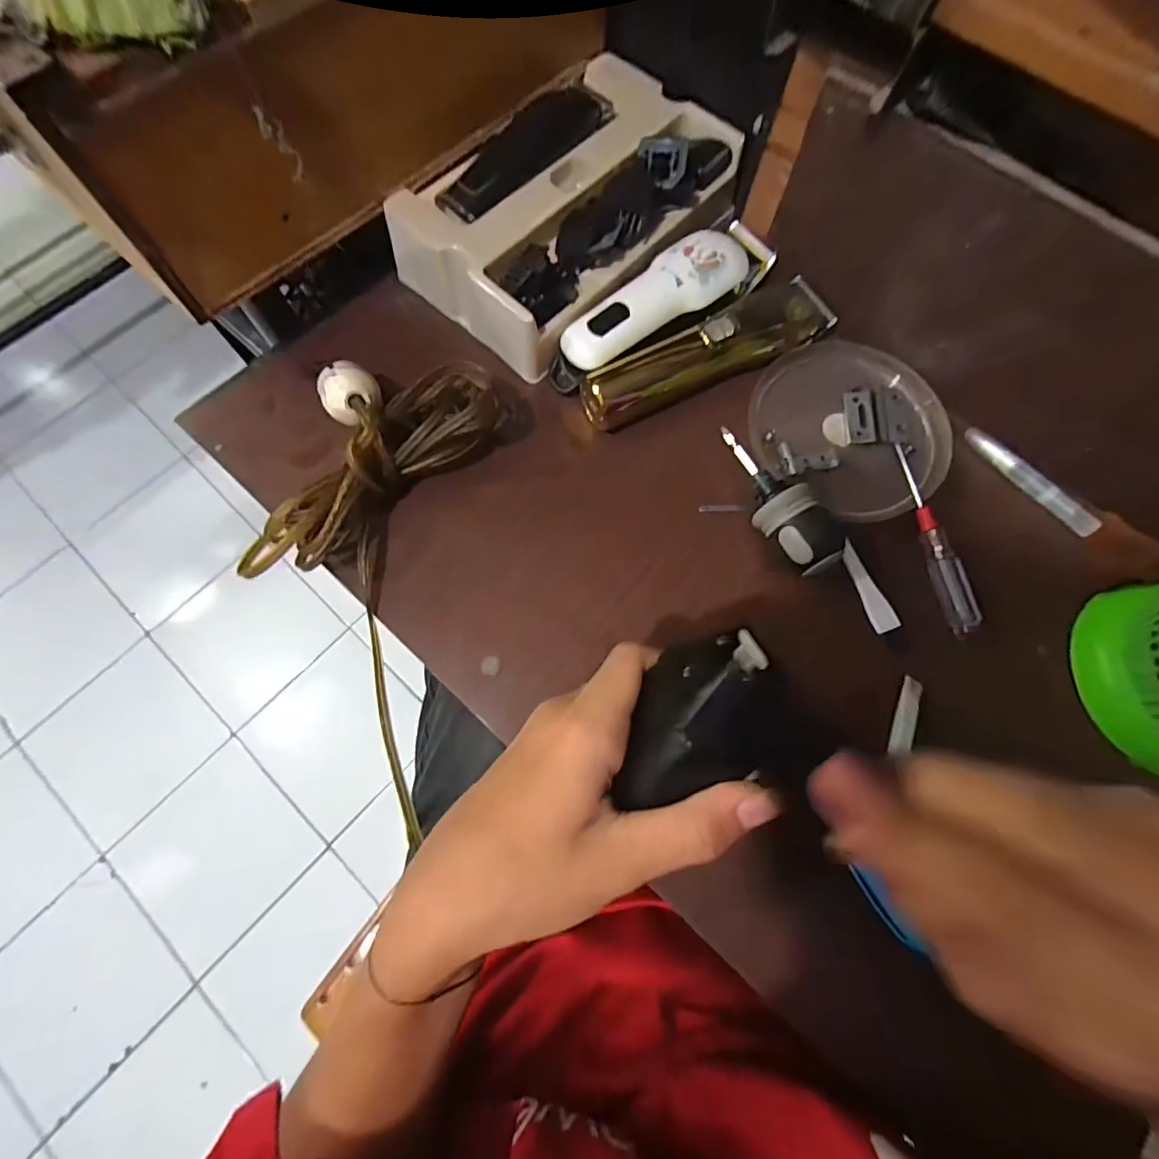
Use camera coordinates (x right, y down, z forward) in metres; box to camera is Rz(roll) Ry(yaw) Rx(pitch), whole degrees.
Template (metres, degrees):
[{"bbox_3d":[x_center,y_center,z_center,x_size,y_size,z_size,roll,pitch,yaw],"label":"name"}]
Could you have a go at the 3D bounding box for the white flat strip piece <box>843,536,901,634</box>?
[{"bbox_3d":[0.181,0.004,0.325,0.015,0.004,0.060,-17,74,-6],"label":"white flat strip piece"}]

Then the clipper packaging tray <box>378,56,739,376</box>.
[{"bbox_3d":[-0.003,-0.267,0.371,0.143,0.048,0.235,43,77,11],"label":"clipper packaging tray"}]

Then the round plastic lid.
[{"bbox_3d":[0.185,-0.104,0.354,0.129,0.019,0.121,-1,70,2],"label":"round plastic lid"}]

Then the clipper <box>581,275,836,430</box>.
[{"bbox_3d":[0.090,-0.154,0.351,0.182,0.034,0.045,-29,75,-9],"label":"clipper"}]

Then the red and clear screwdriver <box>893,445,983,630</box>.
[{"bbox_3d":[0.222,-0.028,0.327,0.015,0.011,0.122,-11,73,-4],"label":"red and clear screwdriver"}]

